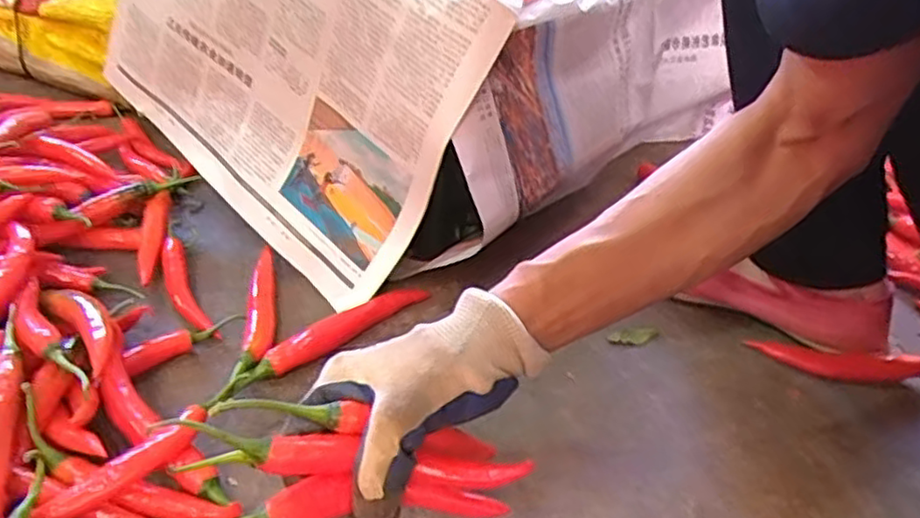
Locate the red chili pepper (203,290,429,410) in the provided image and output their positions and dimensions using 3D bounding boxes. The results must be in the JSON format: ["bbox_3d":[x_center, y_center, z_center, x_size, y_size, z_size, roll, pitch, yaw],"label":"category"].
[{"bbox_3d":[-0.100,0.059,0.494,0.183,0.024,0.020,-29,48,-36],"label":"red chili pepper"}]

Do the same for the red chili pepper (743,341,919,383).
[{"bbox_3d":[0.306,0.076,0.511,0.151,0.019,0.035,5,37,0],"label":"red chili pepper"}]

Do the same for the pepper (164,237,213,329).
[{"bbox_3d":[-0.219,0.022,0.534,0.021,0.020,0.118,-17,42,-27],"label":"pepper"}]

